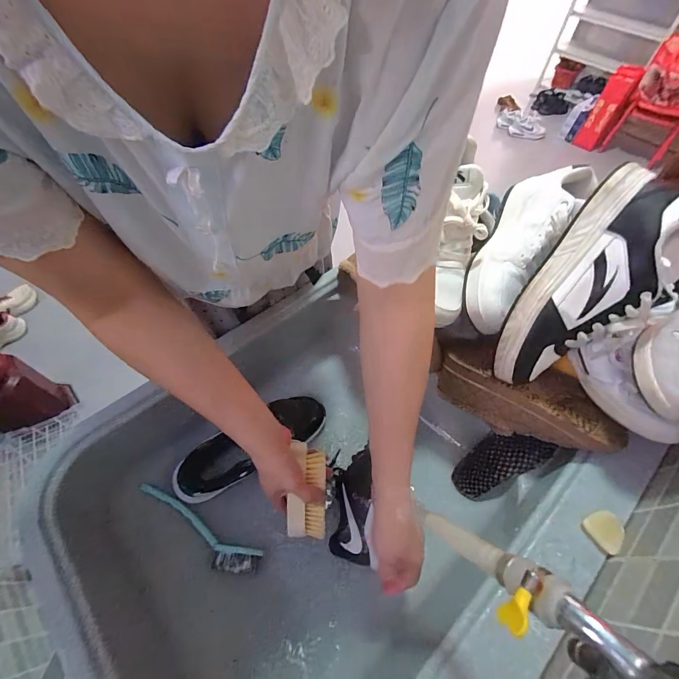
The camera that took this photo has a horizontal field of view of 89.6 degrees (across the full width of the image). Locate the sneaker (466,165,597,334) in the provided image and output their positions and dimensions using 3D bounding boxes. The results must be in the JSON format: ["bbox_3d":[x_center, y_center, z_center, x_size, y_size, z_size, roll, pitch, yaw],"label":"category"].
[{"bbox_3d":[0.253,-0.137,0.490,0.085,0.081,0.263,29,80,15],"label":"sneaker"}]

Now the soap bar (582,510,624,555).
[{"bbox_3d":[0.325,0.230,0.418,0.049,0.009,0.040,-27,62,-19],"label":"soap bar"}]

